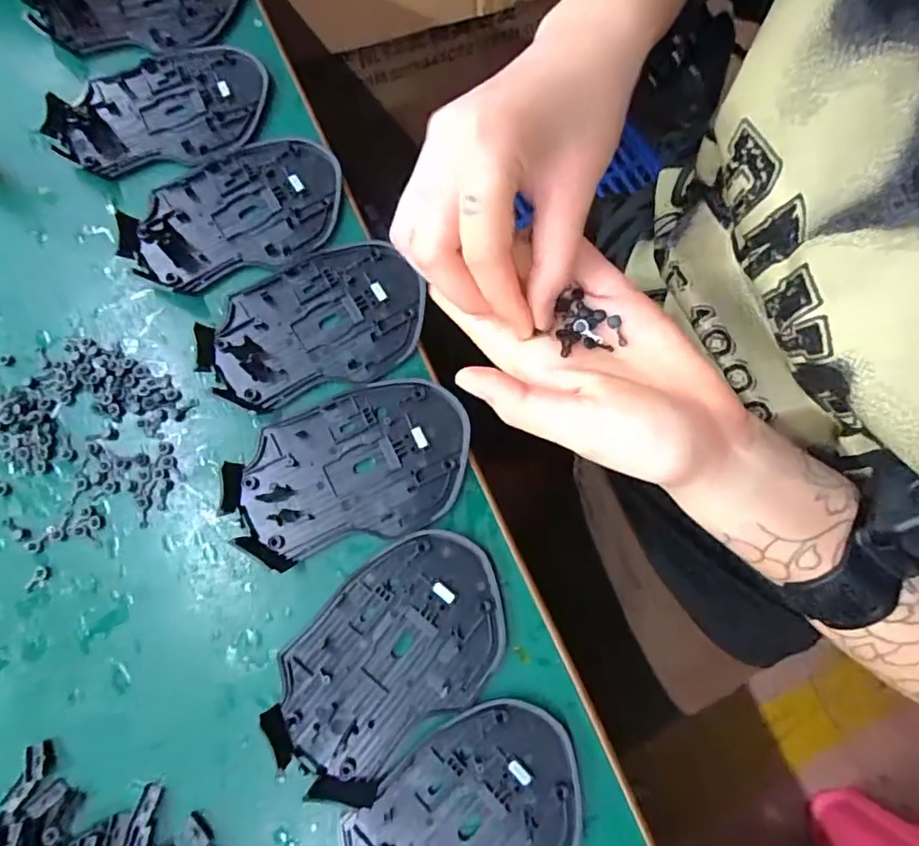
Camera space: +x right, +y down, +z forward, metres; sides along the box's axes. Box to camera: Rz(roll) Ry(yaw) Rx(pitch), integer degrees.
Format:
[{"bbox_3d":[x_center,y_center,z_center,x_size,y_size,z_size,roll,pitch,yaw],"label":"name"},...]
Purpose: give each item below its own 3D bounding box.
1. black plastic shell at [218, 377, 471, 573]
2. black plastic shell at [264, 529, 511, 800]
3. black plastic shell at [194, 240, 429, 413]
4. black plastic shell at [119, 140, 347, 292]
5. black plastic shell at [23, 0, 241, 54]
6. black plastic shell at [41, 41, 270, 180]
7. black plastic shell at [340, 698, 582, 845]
[{"bbox_3d":[-0.051,0.021,0.256,0.113,0.011,0.070,-18,78,-5],"label":"black plastic shell"},{"bbox_3d":[-0.029,0.102,0.239,0.113,0.009,0.071,-40,81,-9],"label":"black plastic shell"},{"bbox_3d":[-0.073,-0.052,0.275,0.112,0.006,0.071,-17,78,-5],"label":"black plastic shell"},{"bbox_3d":[-0.119,-0.113,0.288,0.113,0.009,0.071,-18,78,-5],"label":"black plastic shell"},{"bbox_3d":[-0.188,-0.250,0.316,0.113,0.010,0.070,-10,77,-3],"label":"black plastic shell"},{"bbox_3d":[-0.165,-0.175,0.300,0.115,0.011,0.073,-23,78,-6],"label":"black plastic shell"},{"bbox_3d":[0.000,0.171,0.224,0.114,0.010,0.072,-36,80,-8],"label":"black plastic shell"}]

